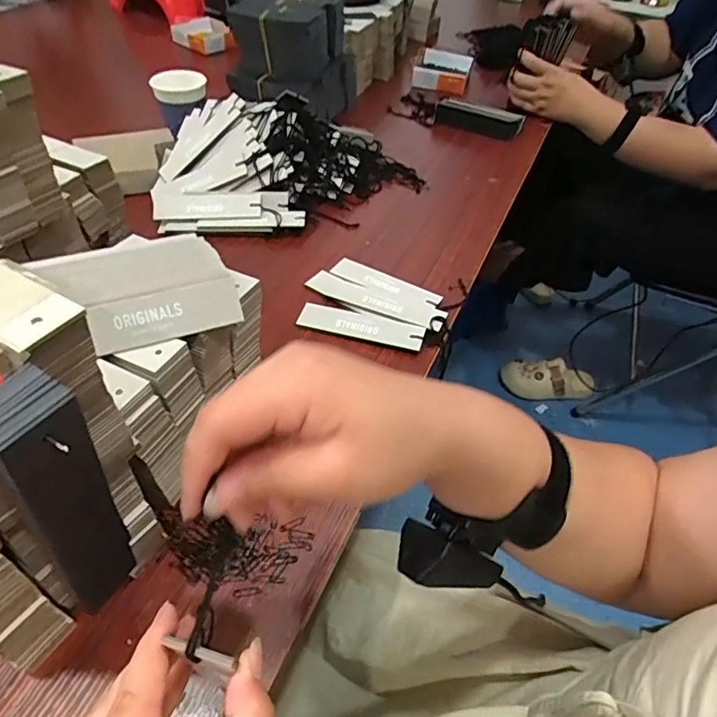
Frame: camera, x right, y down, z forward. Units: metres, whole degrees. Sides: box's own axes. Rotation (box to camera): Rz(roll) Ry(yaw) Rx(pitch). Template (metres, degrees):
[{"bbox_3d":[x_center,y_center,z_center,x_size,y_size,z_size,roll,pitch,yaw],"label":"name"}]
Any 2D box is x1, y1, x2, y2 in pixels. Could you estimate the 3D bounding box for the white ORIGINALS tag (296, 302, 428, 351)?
[{"bbox_3d":[0.002,-0.033,0.528,0.126,0.004,0.033,13,51,12],"label":"white ORIGINALS tag"}]

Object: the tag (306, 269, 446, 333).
[{"bbox_3d":[0.017,-0.063,0.557,0.153,0.006,0.038,20,46,17],"label":"tag"}]

